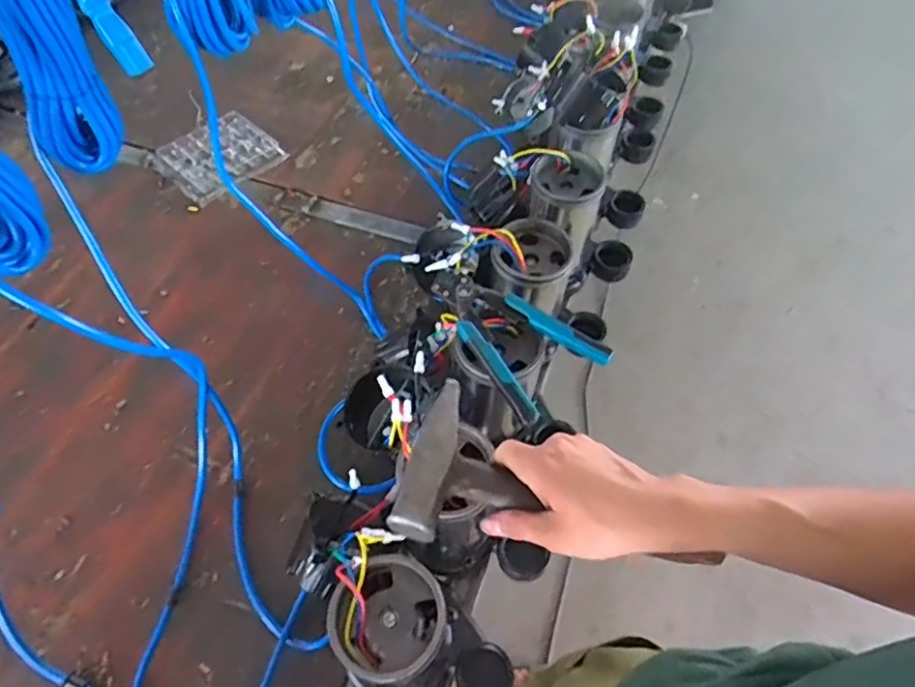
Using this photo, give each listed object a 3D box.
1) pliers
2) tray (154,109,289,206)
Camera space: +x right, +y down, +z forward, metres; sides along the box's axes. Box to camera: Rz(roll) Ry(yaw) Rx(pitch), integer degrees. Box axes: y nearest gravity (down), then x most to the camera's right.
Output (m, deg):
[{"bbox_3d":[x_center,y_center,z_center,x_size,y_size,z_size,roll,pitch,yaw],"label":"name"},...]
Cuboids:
[{"bbox_3d":[0.052,-0.017,0.583,0.107,0.014,0.173,-34,65,-20],"label":"pliers"},{"bbox_3d":[-0.402,-0.321,0.995,0.148,0.029,0.173,38,65,22],"label":"tray"}]

